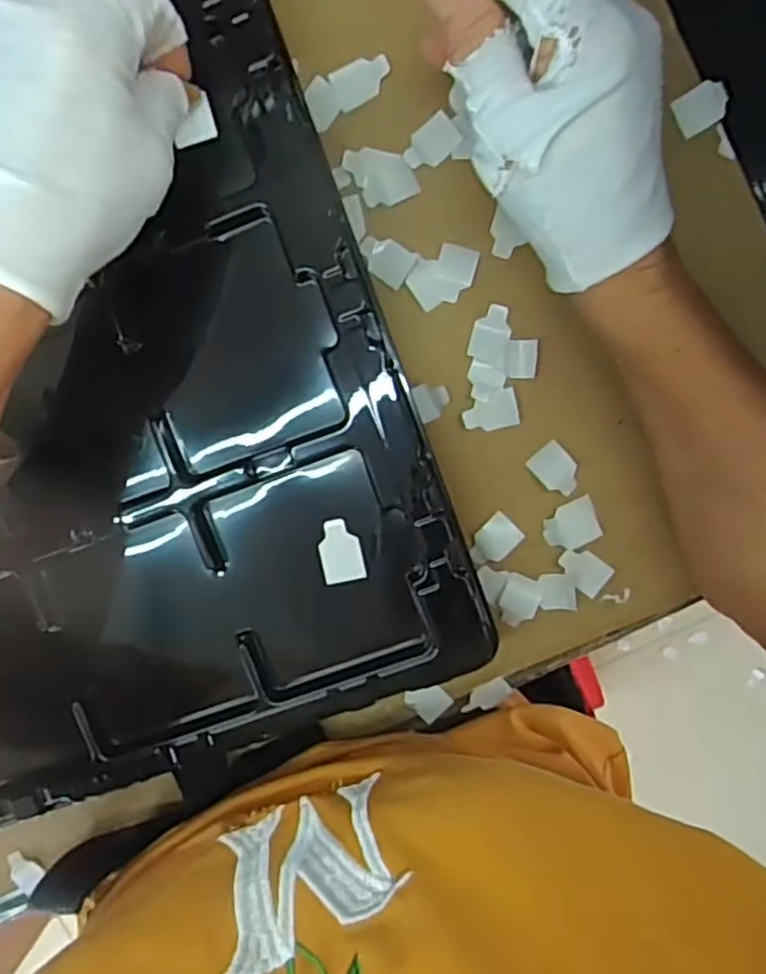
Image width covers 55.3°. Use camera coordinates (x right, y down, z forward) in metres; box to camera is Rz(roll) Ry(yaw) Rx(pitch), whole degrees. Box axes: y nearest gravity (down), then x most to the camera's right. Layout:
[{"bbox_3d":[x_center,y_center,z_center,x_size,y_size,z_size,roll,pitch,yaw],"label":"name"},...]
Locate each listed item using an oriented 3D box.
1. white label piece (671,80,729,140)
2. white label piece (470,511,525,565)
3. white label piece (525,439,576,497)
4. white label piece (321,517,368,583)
[{"bbox_3d":[0.137,-0.162,0.313,0.021,0.004,0.017,-20,102,42],"label":"white label piece"},{"bbox_3d":[0.054,0.027,0.355,0.017,0.004,0.027,40,106,0],"label":"white label piece"},{"bbox_3d":[0.082,-0.007,0.347,0.018,0.005,0.024,-41,84,7],"label":"white label piece"},{"bbox_3d":[-0.019,0.028,0.321,0.018,0.004,0.028,-11,97,4],"label":"white label piece"}]

